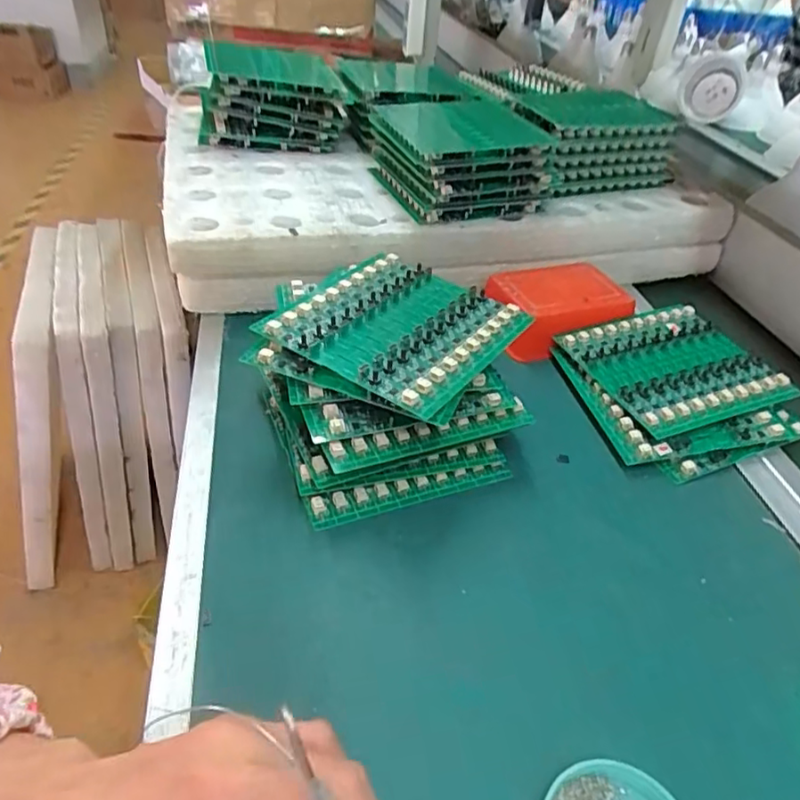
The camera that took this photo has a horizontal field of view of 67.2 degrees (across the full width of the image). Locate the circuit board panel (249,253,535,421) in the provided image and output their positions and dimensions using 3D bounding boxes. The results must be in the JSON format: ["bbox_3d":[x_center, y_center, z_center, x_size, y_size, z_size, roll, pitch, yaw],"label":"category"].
[{"bbox_3d":[0.000,-0.049,0.403,0.130,0.022,0.134,26,45,24],"label":"circuit board panel"}]

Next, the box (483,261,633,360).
[{"bbox_3d":[0.141,-0.086,0.550,0.128,0.041,0.093,-6,41,-13],"label":"box"}]

